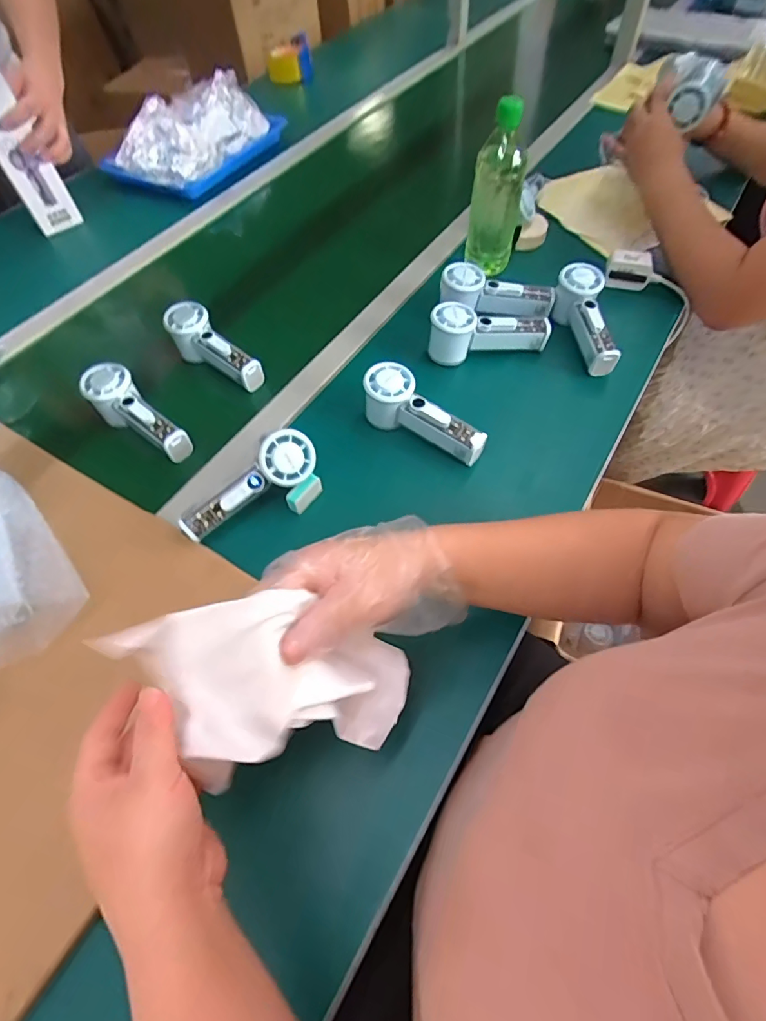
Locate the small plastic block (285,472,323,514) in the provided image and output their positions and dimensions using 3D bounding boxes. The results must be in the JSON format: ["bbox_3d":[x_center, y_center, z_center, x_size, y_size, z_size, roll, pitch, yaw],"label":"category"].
[{"bbox_3d":[-0.082,-0.017,0.509,0.016,0.023,0.042,39,68,24],"label":"small plastic block"}]

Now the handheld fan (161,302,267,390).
[{"bbox_3d":[-0.222,-0.213,0.637,0.155,0.060,0.048,38,67,9],"label":"handheld fan"}]

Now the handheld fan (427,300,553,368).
[{"bbox_3d":[0.135,-0.235,0.614,0.154,0.062,0.051,-10,58,-2],"label":"handheld fan"}]

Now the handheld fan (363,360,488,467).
[{"bbox_3d":[0.044,-0.107,0.551,0.155,0.062,0.054,34,65,5],"label":"handheld fan"}]

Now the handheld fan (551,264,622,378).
[{"bbox_3d":[0.265,-0.246,0.623,0.055,0.063,0.154,-8,71,-1],"label":"handheld fan"}]

